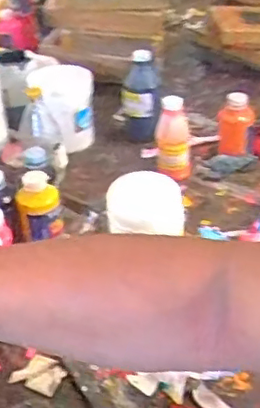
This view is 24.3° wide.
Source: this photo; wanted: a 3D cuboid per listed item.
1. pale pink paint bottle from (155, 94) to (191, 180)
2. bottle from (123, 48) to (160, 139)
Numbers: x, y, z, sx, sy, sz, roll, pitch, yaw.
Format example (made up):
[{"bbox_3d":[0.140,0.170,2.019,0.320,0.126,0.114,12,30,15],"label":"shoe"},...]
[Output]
[{"bbox_3d":[0.078,-0.111,1.029,0.065,0.144,0.050,0,37,3],"label":"pale pink paint bottle"},{"bbox_3d":[0.022,-0.200,1.132,0.071,0.157,0.065,1,37,5],"label":"bottle"}]

